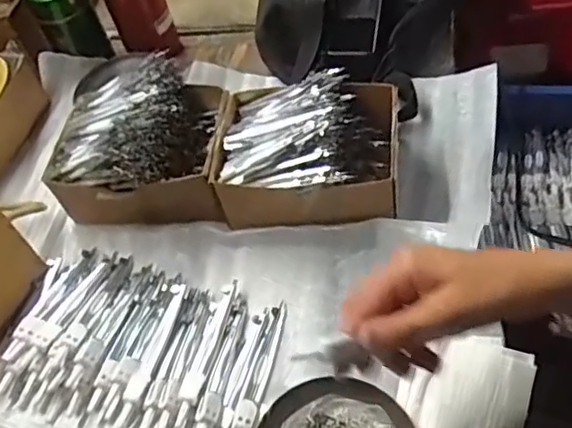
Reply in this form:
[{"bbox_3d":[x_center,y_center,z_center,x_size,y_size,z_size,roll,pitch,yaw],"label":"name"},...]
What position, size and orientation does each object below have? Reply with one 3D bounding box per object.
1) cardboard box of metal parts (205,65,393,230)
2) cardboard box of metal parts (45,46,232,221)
[{"bbox_3d":[0.020,-0.059,0.554,0.162,0.086,0.133,0,53,11],"label":"cardboard box of metal parts"},{"bbox_3d":[-0.138,-0.070,0.581,0.159,0.094,0.142,-3,53,10],"label":"cardboard box of metal parts"}]

